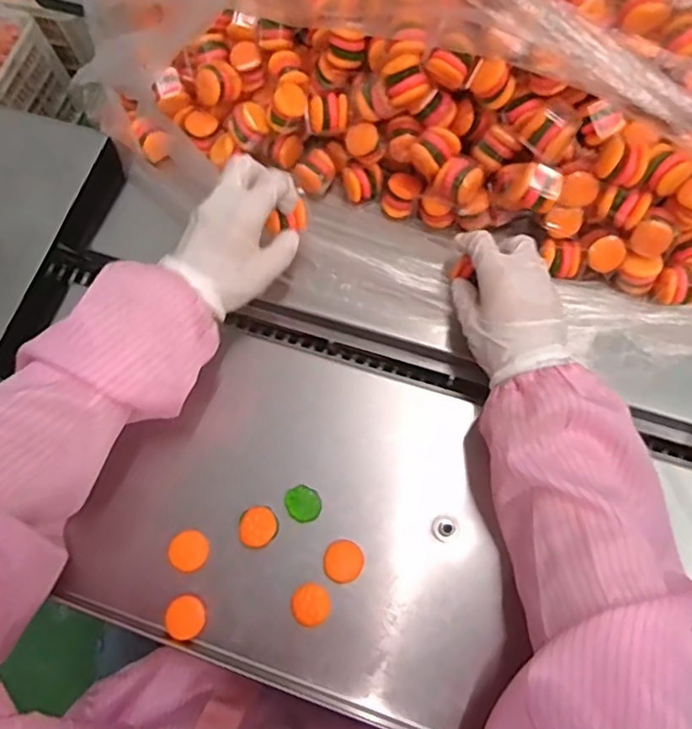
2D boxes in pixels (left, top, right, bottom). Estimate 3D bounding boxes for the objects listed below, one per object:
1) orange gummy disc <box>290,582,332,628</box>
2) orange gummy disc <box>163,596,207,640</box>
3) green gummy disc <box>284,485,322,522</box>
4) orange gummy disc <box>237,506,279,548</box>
[{"bbox_3d":[-0.025,0.170,0.408,0.027,0.007,0.027,-1,72,2],"label":"orange gummy disc"},{"bbox_3d":[-0.112,0.178,0.405,0.027,0.004,0.027,5,68,-12],"label":"orange gummy disc"},{"bbox_3d":[-0.032,0.105,0.433,0.025,0.005,0.027,-1,72,2],"label":"green gummy disc"},{"bbox_3d":[-0.064,0.119,0.423,0.029,0.012,0.026,-43,75,-10],"label":"orange gummy disc"}]

